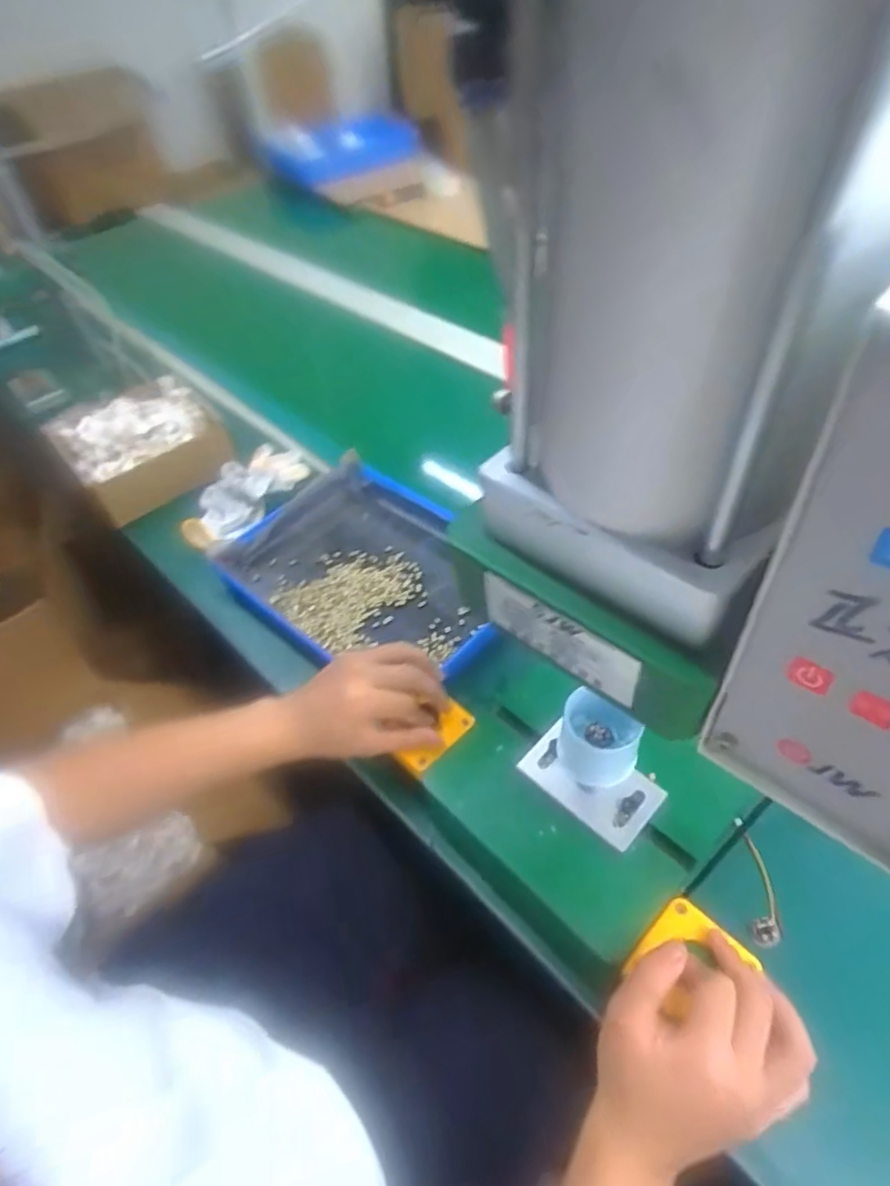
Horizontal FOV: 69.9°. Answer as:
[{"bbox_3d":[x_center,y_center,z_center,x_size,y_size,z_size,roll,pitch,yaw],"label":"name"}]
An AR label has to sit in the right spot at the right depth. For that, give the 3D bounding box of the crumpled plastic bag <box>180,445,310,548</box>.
[{"bbox_3d":[-0.262,-0.139,0.827,0.101,0.048,0.205,13,51,16],"label":"crumpled plastic bag"}]

